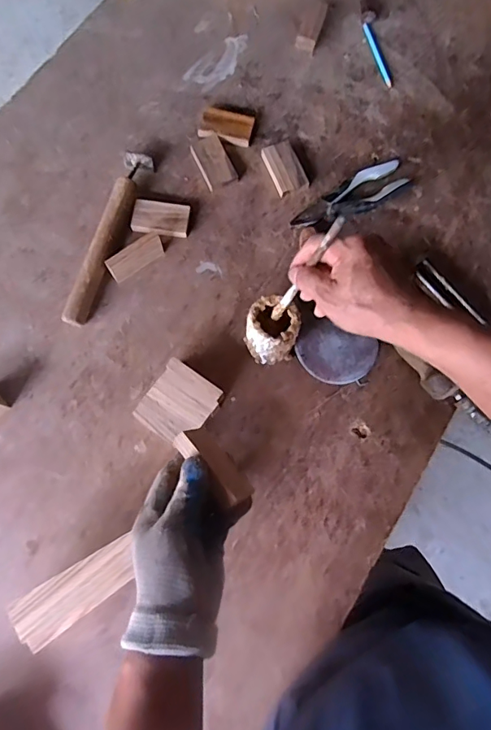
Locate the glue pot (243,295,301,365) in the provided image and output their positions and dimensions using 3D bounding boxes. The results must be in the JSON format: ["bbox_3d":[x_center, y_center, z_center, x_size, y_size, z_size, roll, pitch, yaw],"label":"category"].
[{"bbox_3d":[0.034,-0.043,0.622,0.064,0.083,0.067,0,77,-2],"label":"glue pot"}]

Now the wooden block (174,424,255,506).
[{"bbox_3d":[-0.028,0.097,0.448,0.017,0.047,0.082,-42,74,19],"label":"wooden block"}]

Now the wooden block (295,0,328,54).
[{"bbox_3d":[0.113,-0.571,0.793,0.033,0.017,0.101,18,77,3],"label":"wooden block"}]

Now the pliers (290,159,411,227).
[{"bbox_3d":[0.163,-0.253,0.716,0.193,0.019,0.056,-31,79,-8],"label":"pliers"}]

